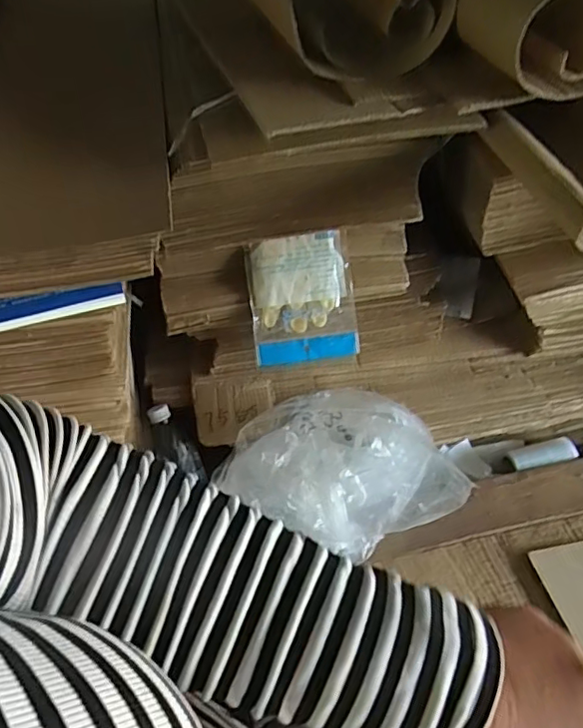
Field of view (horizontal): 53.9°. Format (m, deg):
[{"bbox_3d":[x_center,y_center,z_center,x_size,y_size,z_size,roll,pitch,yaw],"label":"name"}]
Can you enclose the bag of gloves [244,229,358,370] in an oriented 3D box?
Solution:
[{"bbox_3d":[0.015,-0.081,0.764,0.136,0.174,0.016,-7,16,0],"label":"bag of gloves"}]

